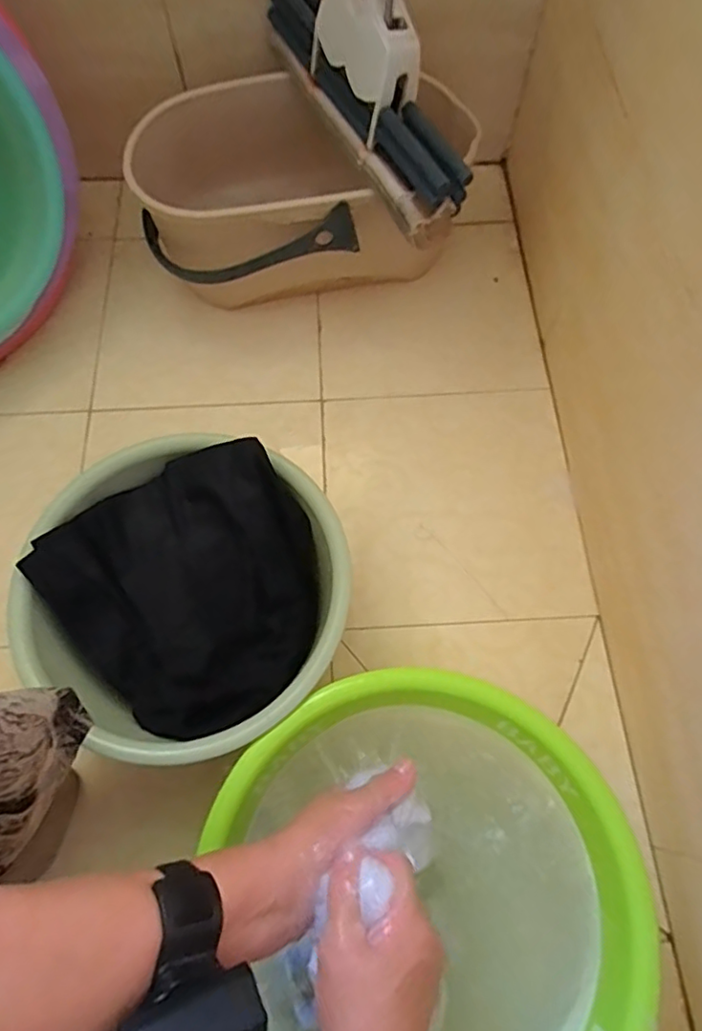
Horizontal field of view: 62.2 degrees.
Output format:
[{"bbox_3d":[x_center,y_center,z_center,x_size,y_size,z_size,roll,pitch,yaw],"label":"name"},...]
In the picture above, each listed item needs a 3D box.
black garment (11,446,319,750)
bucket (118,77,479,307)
[{"bbox_3d":[-0.149,0.069,0.562,0.241,0.073,0.255,-32,70,-13],"label":"black garment"},{"bbox_3d":[-0.058,-0.426,0.776,0.416,0.181,0.256,-24,71,-10],"label":"bucket"}]

